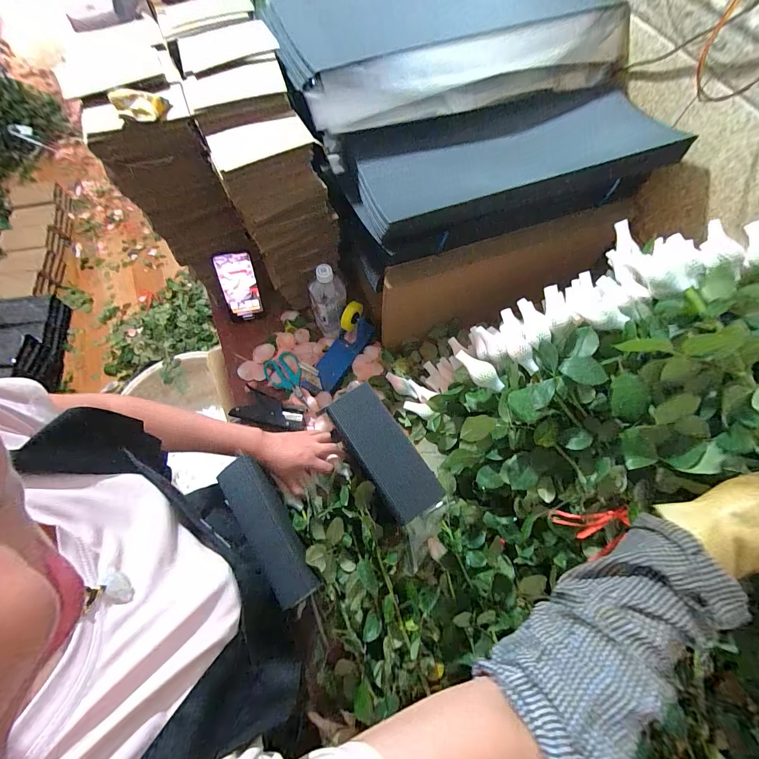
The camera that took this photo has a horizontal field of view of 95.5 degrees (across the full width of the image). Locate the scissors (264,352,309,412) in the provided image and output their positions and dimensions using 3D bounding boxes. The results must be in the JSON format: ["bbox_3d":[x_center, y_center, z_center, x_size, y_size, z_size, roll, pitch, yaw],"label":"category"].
[{"bbox_3d":[-0.200,0.010,0.742,0.076,0.015,0.145,-19,69,-9],"label":"scissors"}]

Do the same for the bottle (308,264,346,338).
[{"bbox_3d":[-0.106,-0.163,0.717,0.076,0.185,0.064,-17,68,-8],"label":"bottle"}]

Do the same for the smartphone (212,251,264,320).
[{"bbox_3d":[-0.304,-0.200,0.751,0.073,0.153,0.007,-15,45,-16],"label":"smartphone"}]

